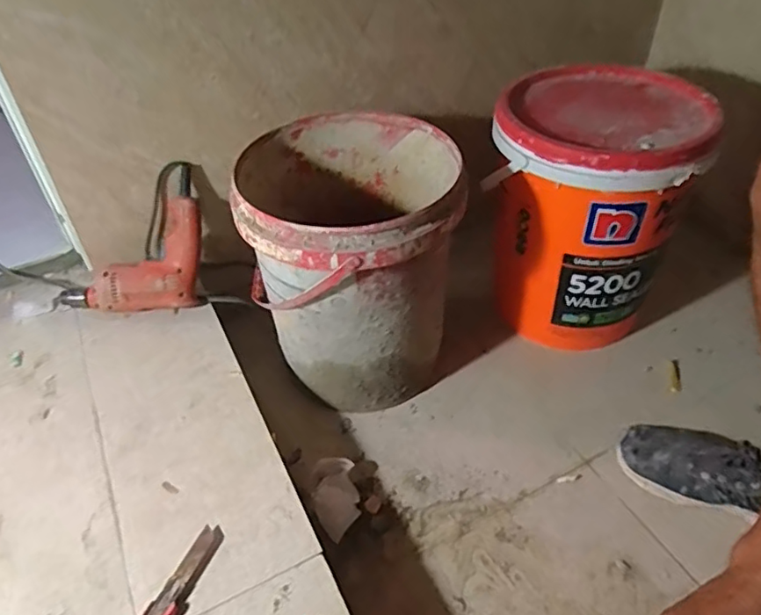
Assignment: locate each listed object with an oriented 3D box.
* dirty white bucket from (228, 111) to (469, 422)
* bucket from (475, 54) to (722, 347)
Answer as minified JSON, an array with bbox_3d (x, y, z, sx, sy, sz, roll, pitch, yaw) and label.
[{"bbox_3d":[-0.038,-0.056,0.896,0.289,0.357,0.316,-5,43,-2],"label":"dirty white bucket"},{"bbox_3d":[0.333,-0.163,0.957,0.276,0.349,0.303,-2,43,1],"label":"bucket"}]

